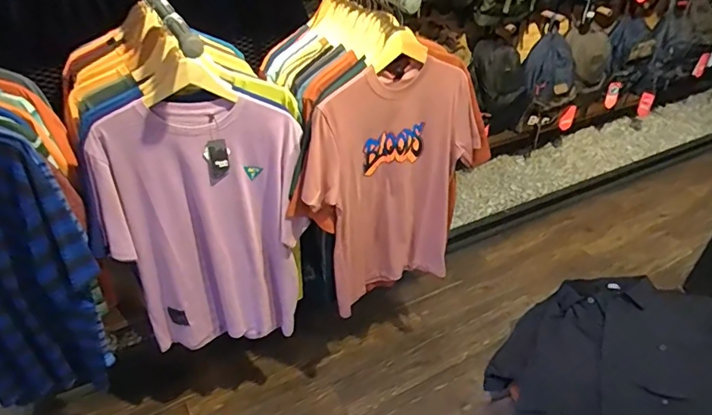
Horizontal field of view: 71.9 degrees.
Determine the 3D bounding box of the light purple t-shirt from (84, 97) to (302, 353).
[{"bbox_3d":[-0.372,0.074,1.252,0.468,0.693,0.093,-5,38,-8],"label":"light purple t-shirt"}]

